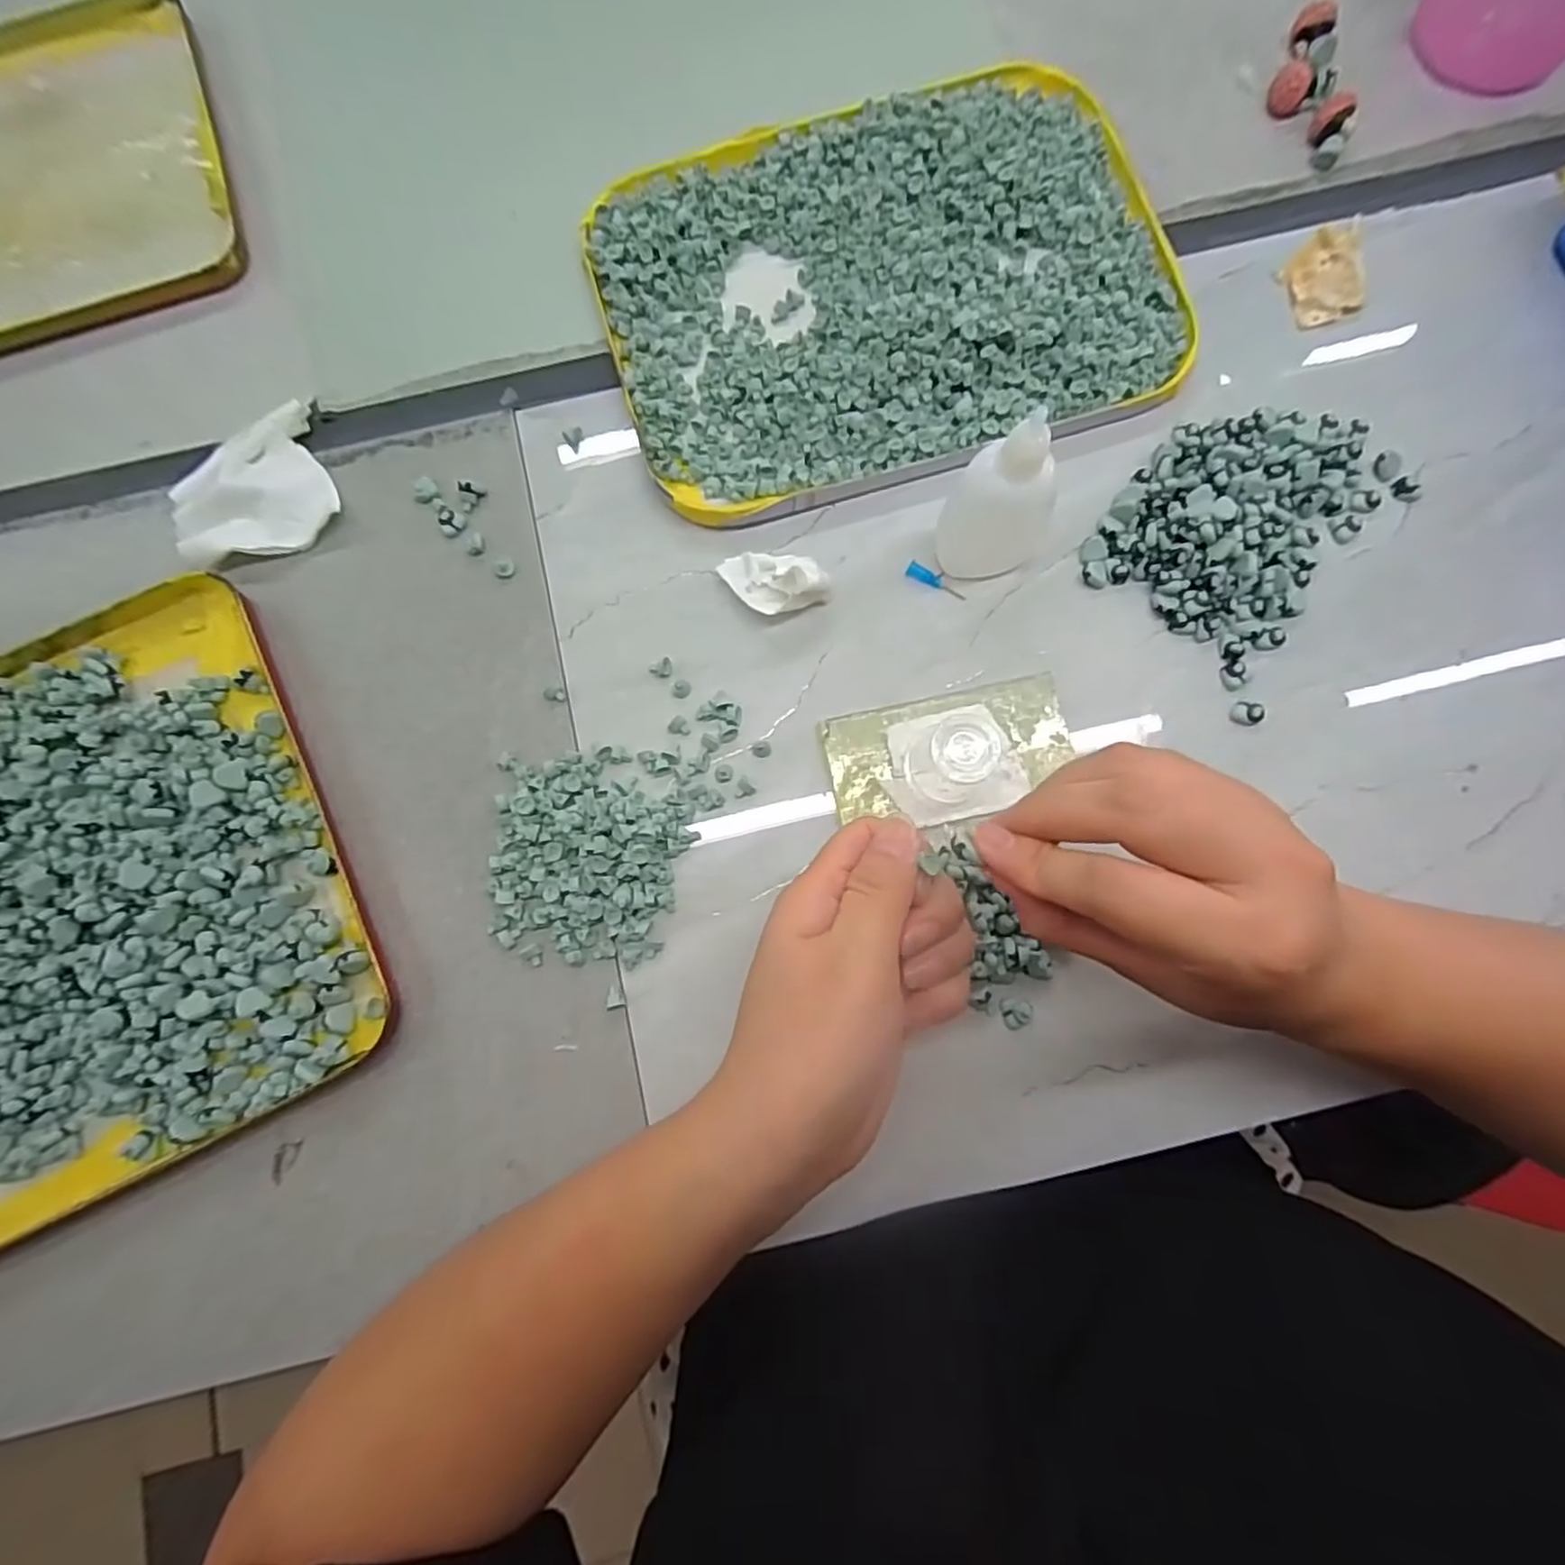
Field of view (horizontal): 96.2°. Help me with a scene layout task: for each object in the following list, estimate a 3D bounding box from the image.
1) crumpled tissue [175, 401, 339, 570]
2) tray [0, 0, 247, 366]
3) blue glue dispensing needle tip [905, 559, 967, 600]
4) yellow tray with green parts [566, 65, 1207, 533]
[{"bbox_3d":[-0.259,-0.142,0.341,0.075,0.014,0.072,-26,81,-3],"label":"crumpled tissue"},{"bbox_3d":[-0.421,-0.314,0.372,0.241,0.015,0.206,-20,80,-2],"label":"tray"},{"bbox_3d":[0.072,-0.094,0.327,0.030,0.004,0.007,24,82,5],"label":"blue glue dispensing needle tip"},{"bbox_3d":[0.049,-0.246,0.344,0.268,0.025,0.202,-17,80,-1],"label":"yellow tray with green parts"}]

